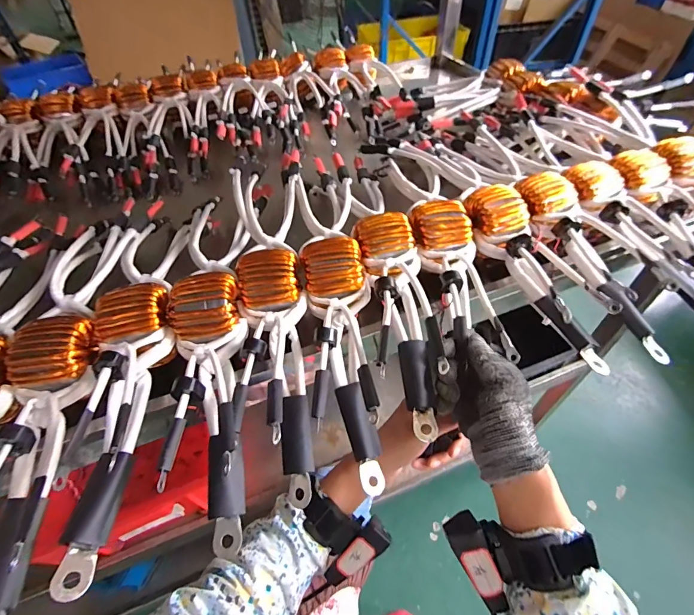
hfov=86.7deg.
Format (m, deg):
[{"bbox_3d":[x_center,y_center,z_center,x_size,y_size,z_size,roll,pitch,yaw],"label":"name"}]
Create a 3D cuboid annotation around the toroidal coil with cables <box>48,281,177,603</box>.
[{"bbox_3d":[-0.200,0.085,0.309,0.069,0.052,0.254,-4,63,0],"label":"toroidal coil with cables"}]

